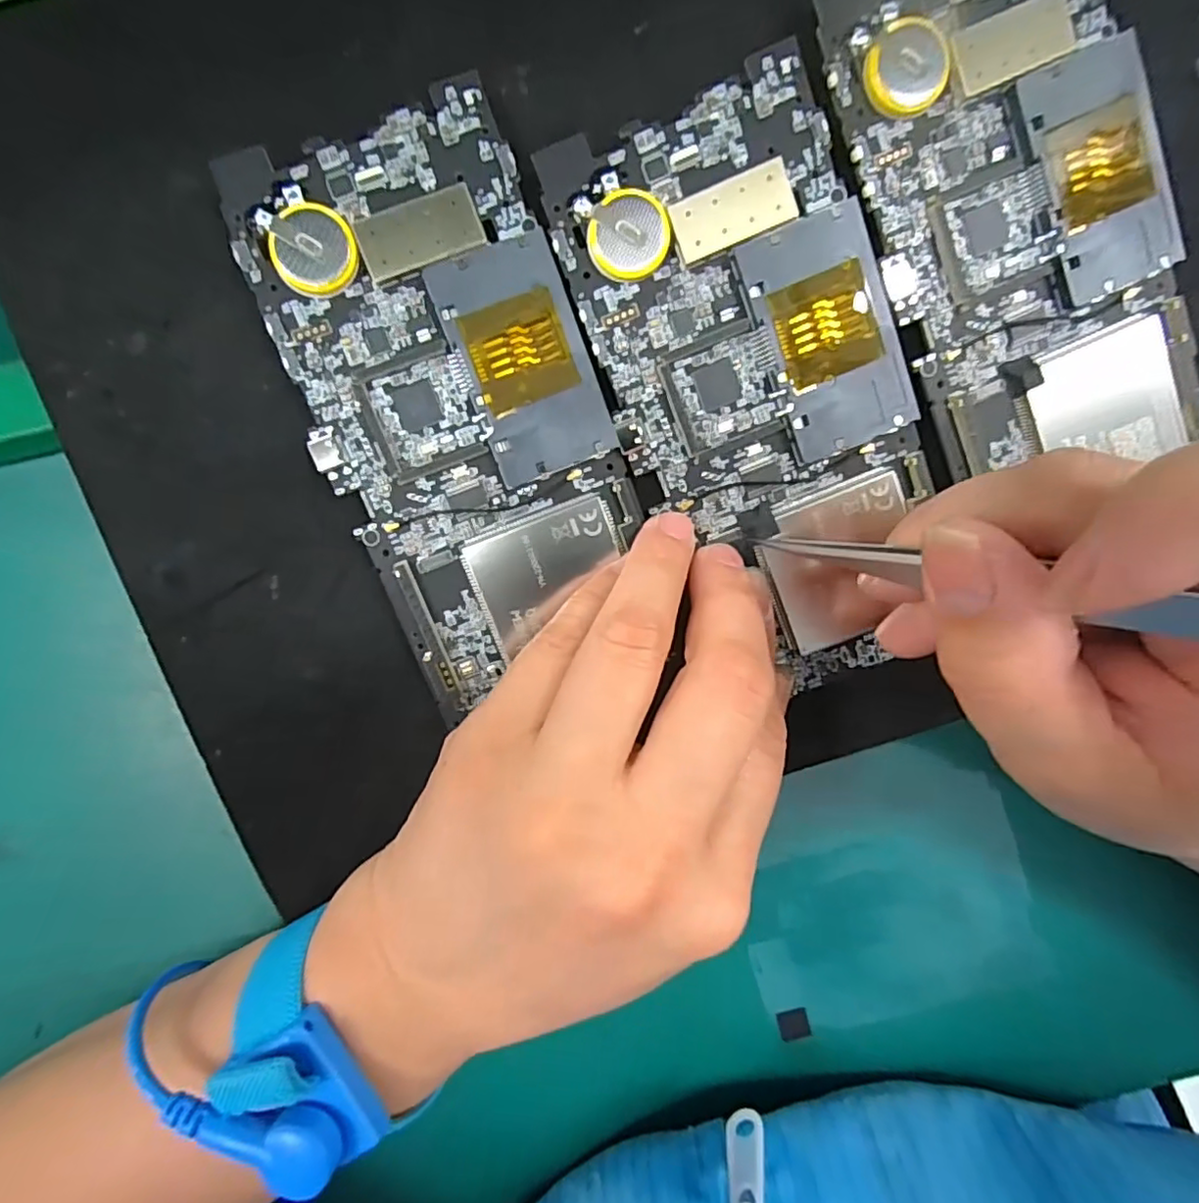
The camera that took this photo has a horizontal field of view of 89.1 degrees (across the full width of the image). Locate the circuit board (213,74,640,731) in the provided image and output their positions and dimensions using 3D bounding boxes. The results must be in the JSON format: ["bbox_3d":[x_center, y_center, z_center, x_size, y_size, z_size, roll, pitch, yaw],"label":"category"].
[{"bbox_3d":[-0.036,-0.049,0.159,0.072,0.005,0.135,-22,101,-1],"label":"circuit board"}]

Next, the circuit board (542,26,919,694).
[{"bbox_3d":[0.044,-0.052,0.162,0.071,0.005,0.150,-20,101,6],"label":"circuit board"}]

